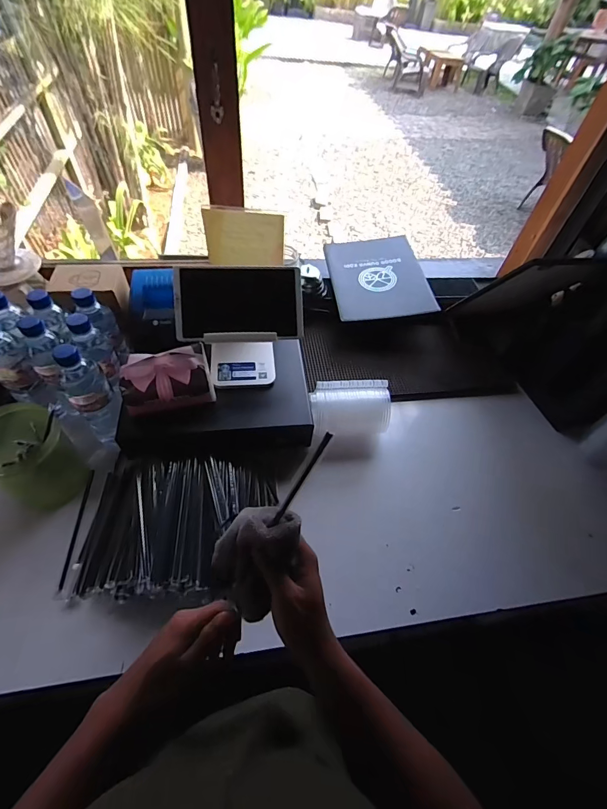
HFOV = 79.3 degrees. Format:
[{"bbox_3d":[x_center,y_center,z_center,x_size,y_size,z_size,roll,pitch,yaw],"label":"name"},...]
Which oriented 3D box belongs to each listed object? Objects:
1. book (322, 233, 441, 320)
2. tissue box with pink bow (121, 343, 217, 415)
[{"bbox_3d":[0.187,-0.333,0.936,0.231,0.015,0.312,-6,56,-1],"label":"book"},{"bbox_3d":[-0.225,-0.044,0.617,0.136,0.067,0.102,-10,56,-13],"label":"tissue box with pink bow"}]

